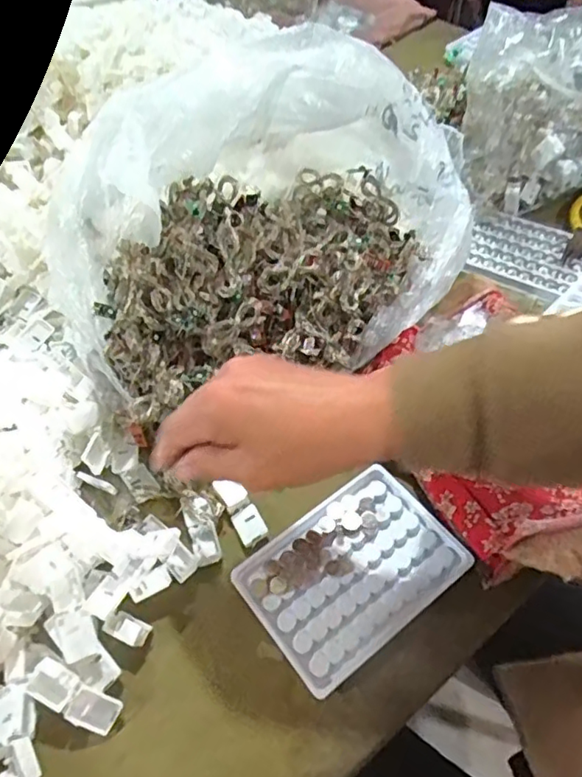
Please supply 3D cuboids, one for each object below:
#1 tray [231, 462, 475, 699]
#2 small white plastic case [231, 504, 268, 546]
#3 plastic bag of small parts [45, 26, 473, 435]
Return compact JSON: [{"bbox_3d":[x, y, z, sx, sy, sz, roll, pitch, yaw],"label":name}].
[{"bbox_3d":[0.039,0.114,0.373,0.130,0.013,0.094,-33,58,-18],"label":"tray"},{"bbox_3d":[-0.029,0.094,0.407,0.019,0.006,0.025,-26,56,-14],"label":"small white plastic case"},{"bbox_3d":[-0.014,-0.138,0.450,0.353,0.171,0.234,-35,59,-19],"label":"plastic bag of small parts"}]

